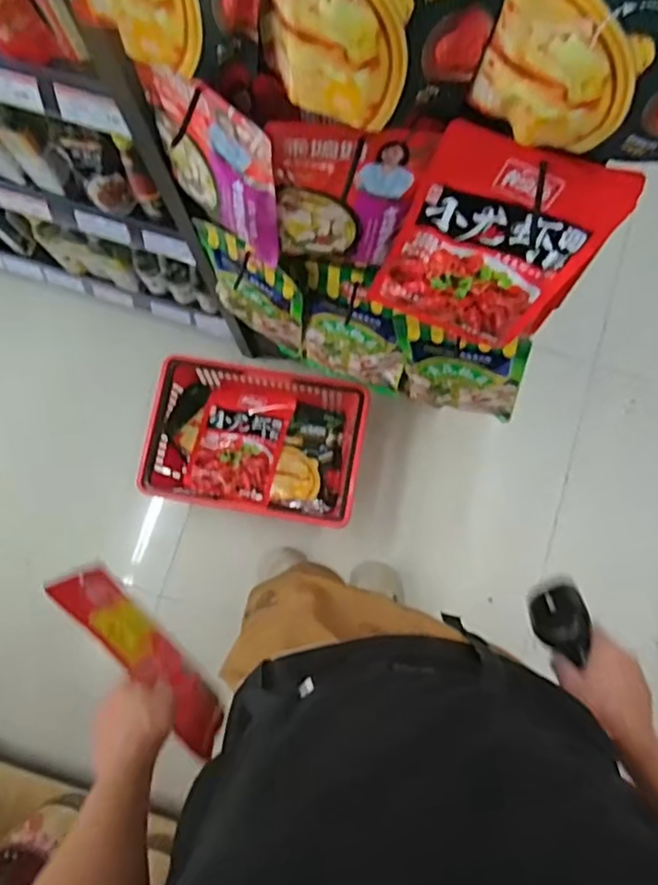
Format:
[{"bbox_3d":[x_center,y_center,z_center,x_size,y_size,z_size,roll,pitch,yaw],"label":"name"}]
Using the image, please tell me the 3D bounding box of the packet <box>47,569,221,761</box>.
[{"bbox_3d":[-0.209,0.239,0.720,0.023,0.143,0.247,-43,82,-6],"label":"packet"}]

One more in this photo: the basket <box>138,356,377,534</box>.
[{"bbox_3d":[-0.143,0.005,1.306,0.417,0.181,0.286,10,80,3],"label":"basket"}]

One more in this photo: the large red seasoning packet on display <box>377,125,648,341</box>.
[{"bbox_3d":[0.165,-0.194,0.639,0.189,0.250,0.022,20,59,-2],"label":"large red seasoning packet on display"}]

